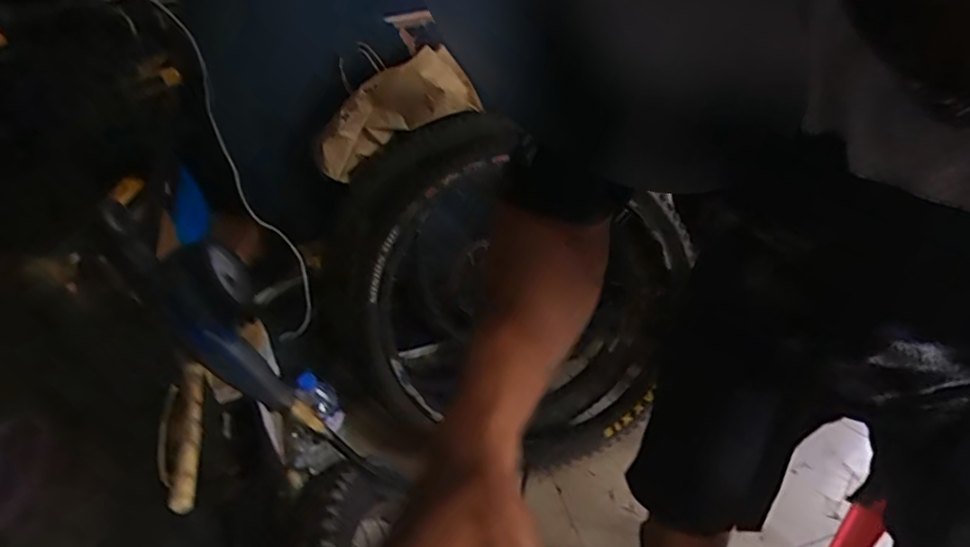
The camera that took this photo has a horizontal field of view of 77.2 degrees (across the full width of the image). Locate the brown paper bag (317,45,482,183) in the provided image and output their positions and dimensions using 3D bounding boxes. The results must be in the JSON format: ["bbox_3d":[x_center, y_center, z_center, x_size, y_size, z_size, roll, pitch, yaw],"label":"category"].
[{"bbox_3d":[-0.176,-0.283,1.127,0.315,0.178,0.124,-30,38,11],"label":"brown paper bag"}]

